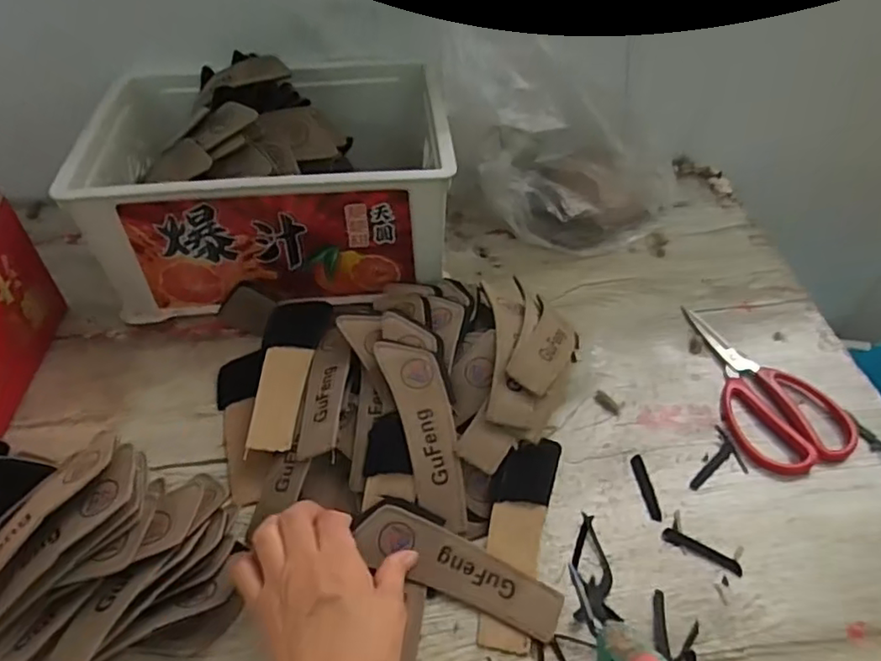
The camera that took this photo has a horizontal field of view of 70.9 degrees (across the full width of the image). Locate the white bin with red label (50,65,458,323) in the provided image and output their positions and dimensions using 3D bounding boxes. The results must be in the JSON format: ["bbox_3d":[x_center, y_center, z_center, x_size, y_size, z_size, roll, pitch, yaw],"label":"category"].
[{"bbox_3d":[-0.160,-0.156,0.635,0.331,0.149,0.241,-2,46,-1],"label":"white bin with red label"}]

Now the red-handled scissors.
[{"bbox_3d":[0.269,0.047,0.547,0.093,0.010,0.179,-19,49,-16],"label":"red-handled scissors"}]

